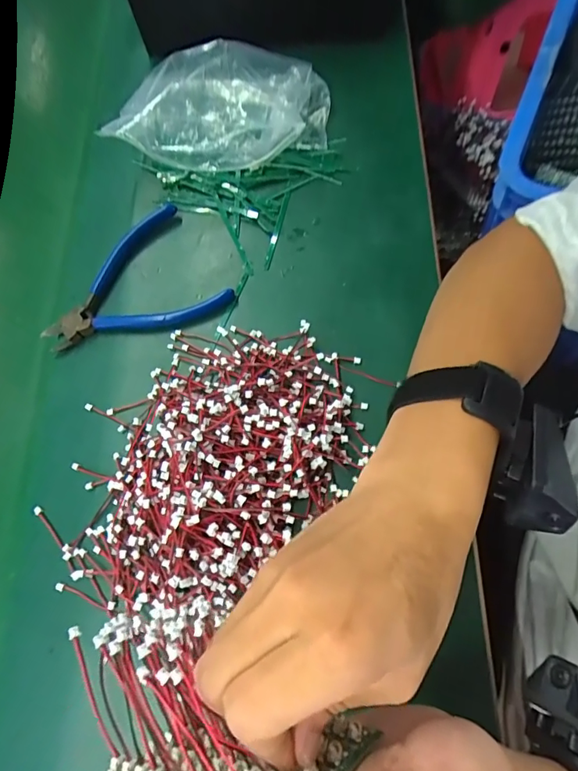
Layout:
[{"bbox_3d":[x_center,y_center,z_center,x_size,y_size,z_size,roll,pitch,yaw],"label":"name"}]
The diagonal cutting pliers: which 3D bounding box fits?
[{"bbox_3d":[-0.127,-0.073,0.362,0.136,0.013,0.104,-33,70,-5],"label":"diagonal cutting pliers"}]

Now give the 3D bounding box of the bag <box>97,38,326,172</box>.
[{"bbox_3d":[-0.057,-0.231,0.383,0.177,0.062,0.101,-2,70,4],"label":"bag"}]

